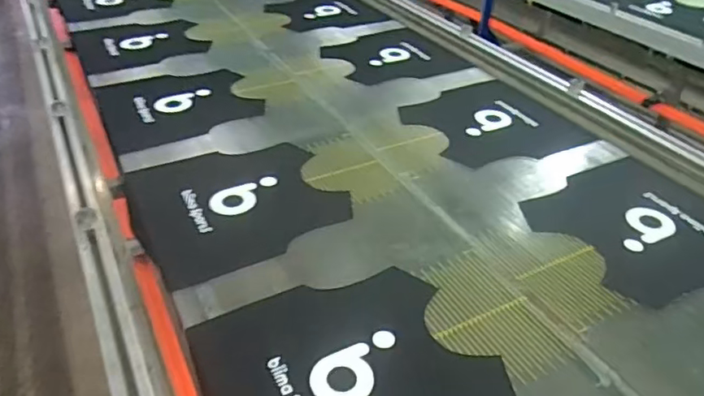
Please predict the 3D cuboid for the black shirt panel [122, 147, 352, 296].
[{"bbox_3d":[-0.245,0.000,1.185,0.411,0.012,0.379,-15,38,-20],"label":"black shirt panel"}]

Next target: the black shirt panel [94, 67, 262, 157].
[{"bbox_3d":[-0.471,-0.262,1.550,0.393,0.011,0.398,-17,39,-22],"label":"black shirt panel"}]

